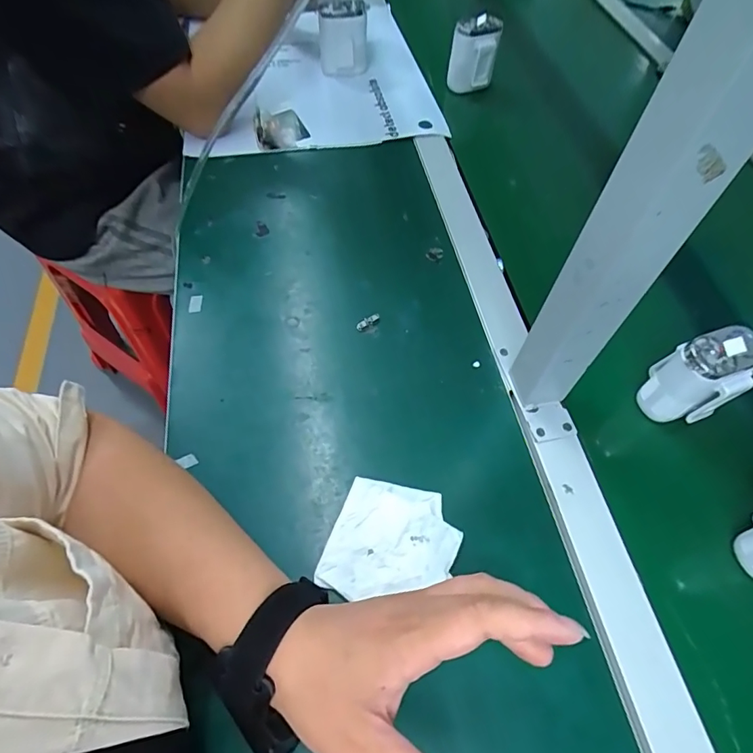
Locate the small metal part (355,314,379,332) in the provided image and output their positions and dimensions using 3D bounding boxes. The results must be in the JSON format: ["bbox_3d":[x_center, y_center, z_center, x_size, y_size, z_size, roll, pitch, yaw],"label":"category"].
[{"bbox_3d":[-0.008,-0.054,0.457,0.026,0.004,0.009,-30,63,-19],"label":"small metal part"}]

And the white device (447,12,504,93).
[{"bbox_3d":[0.132,-0.435,0.642,0.064,0.091,0.031,7,58,3],"label":"white device"}]

